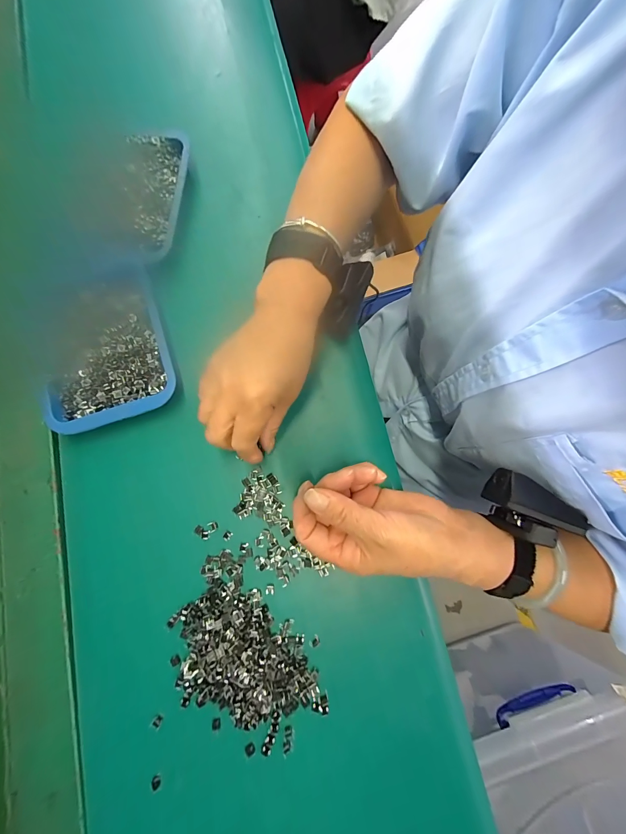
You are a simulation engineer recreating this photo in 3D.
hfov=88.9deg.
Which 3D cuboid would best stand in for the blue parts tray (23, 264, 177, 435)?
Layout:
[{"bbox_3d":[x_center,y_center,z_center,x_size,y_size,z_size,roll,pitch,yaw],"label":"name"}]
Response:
[{"bbox_3d":[-0.199,-0.066,0.298,0.113,0.023,0.148,-18,80,-4],"label":"blue parts tray"}]

